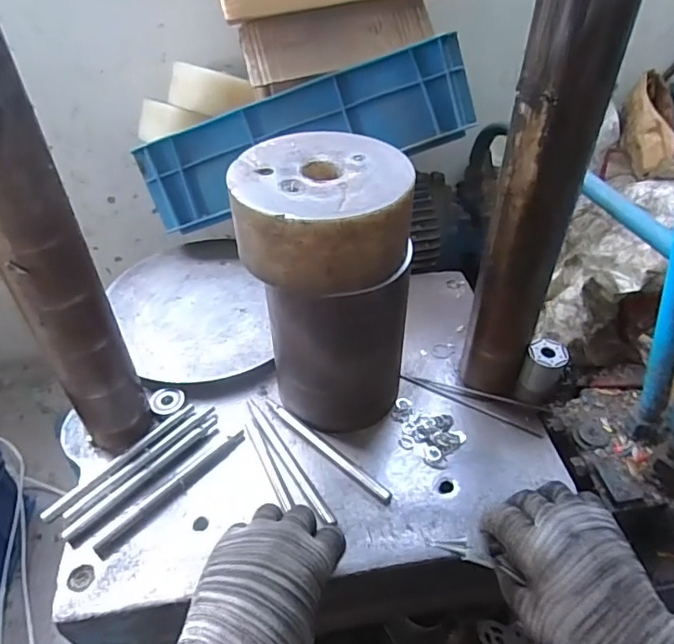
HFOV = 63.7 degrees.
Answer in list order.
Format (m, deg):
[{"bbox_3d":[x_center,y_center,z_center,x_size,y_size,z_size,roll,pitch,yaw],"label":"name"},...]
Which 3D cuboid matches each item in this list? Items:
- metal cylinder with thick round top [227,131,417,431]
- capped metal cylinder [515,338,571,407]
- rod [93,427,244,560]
[{"bbox_3d":[-0.006,-0.028,0.510,0.141,0.244,0.133,1,43,3],"label":"metal cylinder with thick round top"},{"bbox_3d":[0.209,0.052,0.551,0.035,0.063,0.034,19,46,21],"label":"capped metal cylinder"},{"bbox_3d":[-0.148,0.153,0.496,0.014,0.009,0.156,31,52,30],"label":"rod"}]

